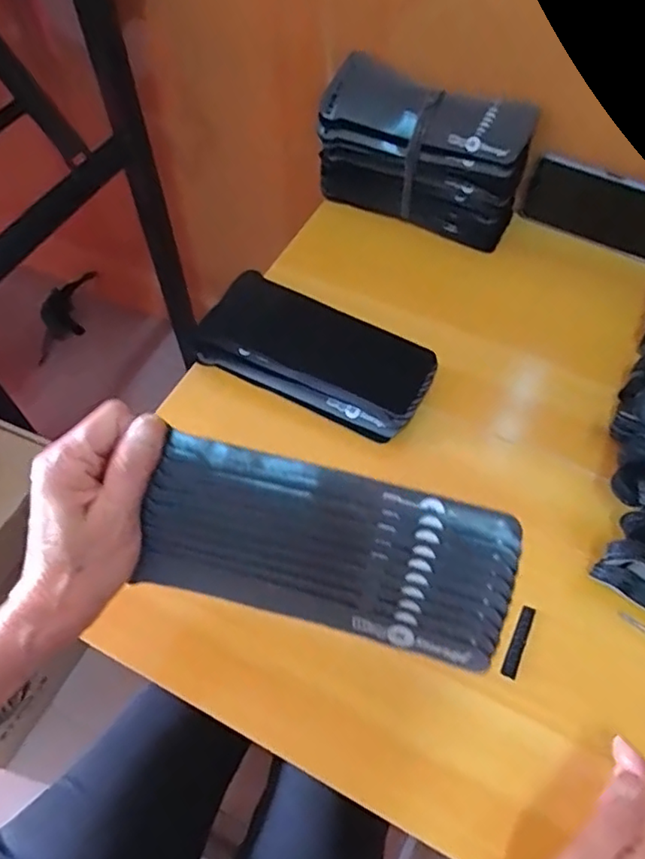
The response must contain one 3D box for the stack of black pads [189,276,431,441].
[{"bbox_3d":[-0.010,-0.068,0.532,0.213,0.050,0.093,24,62,15],"label":"stack of black pads"}]

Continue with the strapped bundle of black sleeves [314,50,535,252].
[{"bbox_3d":[0.103,-0.283,0.615,0.205,0.124,0.077,23,62,14],"label":"strapped bundle of black sleeves"}]

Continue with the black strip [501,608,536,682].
[{"bbox_3d":[0.140,0.151,0.418,0.010,0.004,0.053,23,62,14],"label":"black strip"}]

